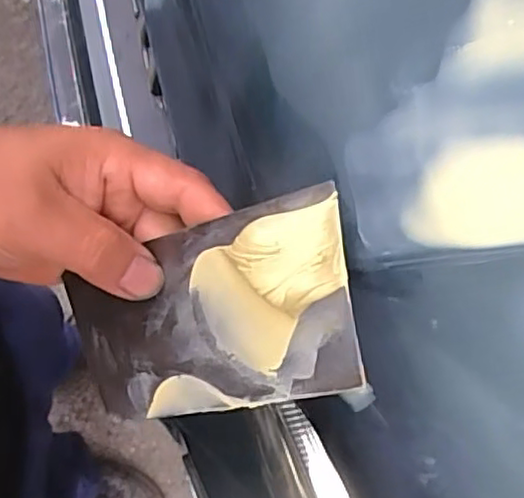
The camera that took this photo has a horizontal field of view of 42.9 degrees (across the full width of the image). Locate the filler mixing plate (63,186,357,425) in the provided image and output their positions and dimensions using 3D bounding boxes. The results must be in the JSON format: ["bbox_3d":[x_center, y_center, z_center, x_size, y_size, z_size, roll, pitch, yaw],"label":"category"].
[{"bbox_3d":[-0.025,0.030,0.259,0.133,0.015,0.071,-16,93,32],"label":"filler mixing plate"}]

